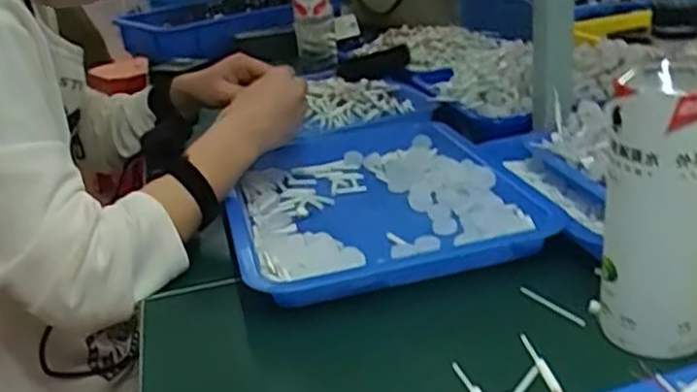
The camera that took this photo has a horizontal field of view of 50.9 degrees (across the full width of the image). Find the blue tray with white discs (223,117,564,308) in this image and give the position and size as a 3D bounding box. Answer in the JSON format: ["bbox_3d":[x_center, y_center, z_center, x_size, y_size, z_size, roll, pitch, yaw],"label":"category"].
[{"bbox_3d":[0.021,0.000,0.703,0.258,0.032,0.347,-9,24,-7],"label":"blue tray with white discs"}]

